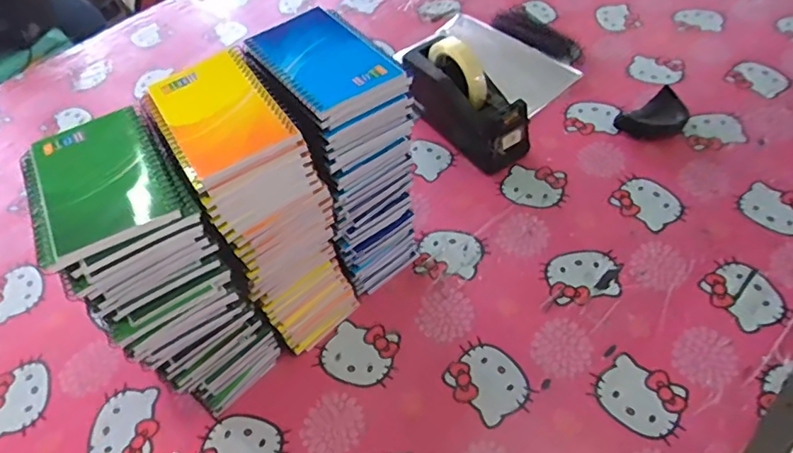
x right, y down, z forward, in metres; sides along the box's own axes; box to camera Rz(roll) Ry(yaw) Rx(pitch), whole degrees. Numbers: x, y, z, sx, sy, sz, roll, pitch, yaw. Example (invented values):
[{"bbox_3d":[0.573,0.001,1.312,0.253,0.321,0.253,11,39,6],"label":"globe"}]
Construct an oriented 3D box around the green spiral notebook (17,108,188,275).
[{"bbox_3d":[-0.224,-0.033,0.390,0.090,0.012,0.131,-28,54,-15],"label":"green spiral notebook"}]

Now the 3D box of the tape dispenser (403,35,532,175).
[{"bbox_3d":[0.091,-0.176,0.733,0.065,0.126,0.200,-33,57,-19],"label":"tape dispenser"}]

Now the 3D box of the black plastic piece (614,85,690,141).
[{"bbox_3d":[0.365,-0.153,0.755,0.102,0.030,0.068,-21,54,-11],"label":"black plastic piece"}]

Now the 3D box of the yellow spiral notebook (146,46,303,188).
[{"bbox_3d":[-0.140,-0.093,0.424,0.083,0.016,0.125,-29,55,-15],"label":"yellow spiral notebook"}]

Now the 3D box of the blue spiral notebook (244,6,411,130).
[{"bbox_3d":[-0.064,-0.140,0.452,0.082,0.021,0.128,-34,56,-19],"label":"blue spiral notebook"}]

